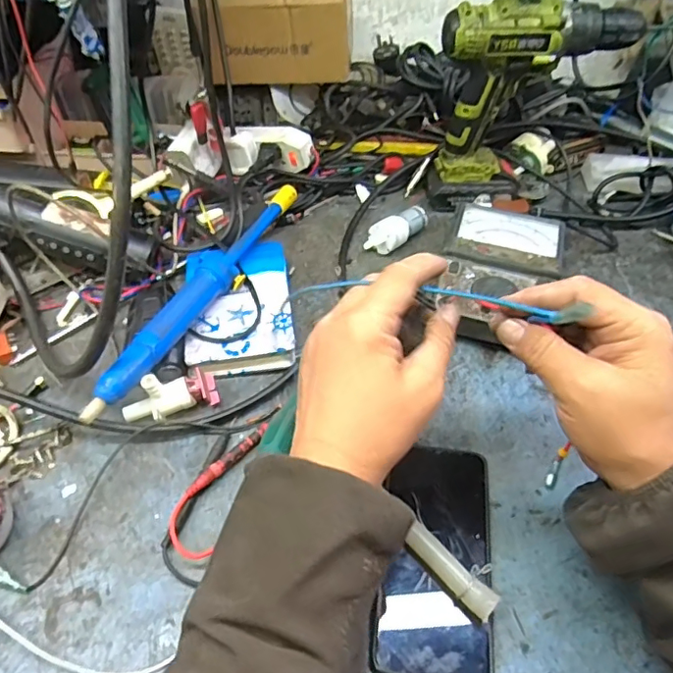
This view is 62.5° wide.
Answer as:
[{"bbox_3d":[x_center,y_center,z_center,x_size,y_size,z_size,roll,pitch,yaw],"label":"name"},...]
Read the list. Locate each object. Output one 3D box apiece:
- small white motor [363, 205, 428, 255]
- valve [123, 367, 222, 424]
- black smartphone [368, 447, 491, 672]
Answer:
[{"bbox_3d":[0.069,-0.120,0.616,0.037,0.027,0.074,32,55,24],"label":"small white motor"},{"bbox_3d":[-0.138,0.046,0.456,0.076,0.033,0.028,-20,52,-18],"label":"valve"},{"bbox_3d":[0.073,0.153,0.395,0.075,0.013,0.165,7,49,4],"label":"black smartphone"}]

